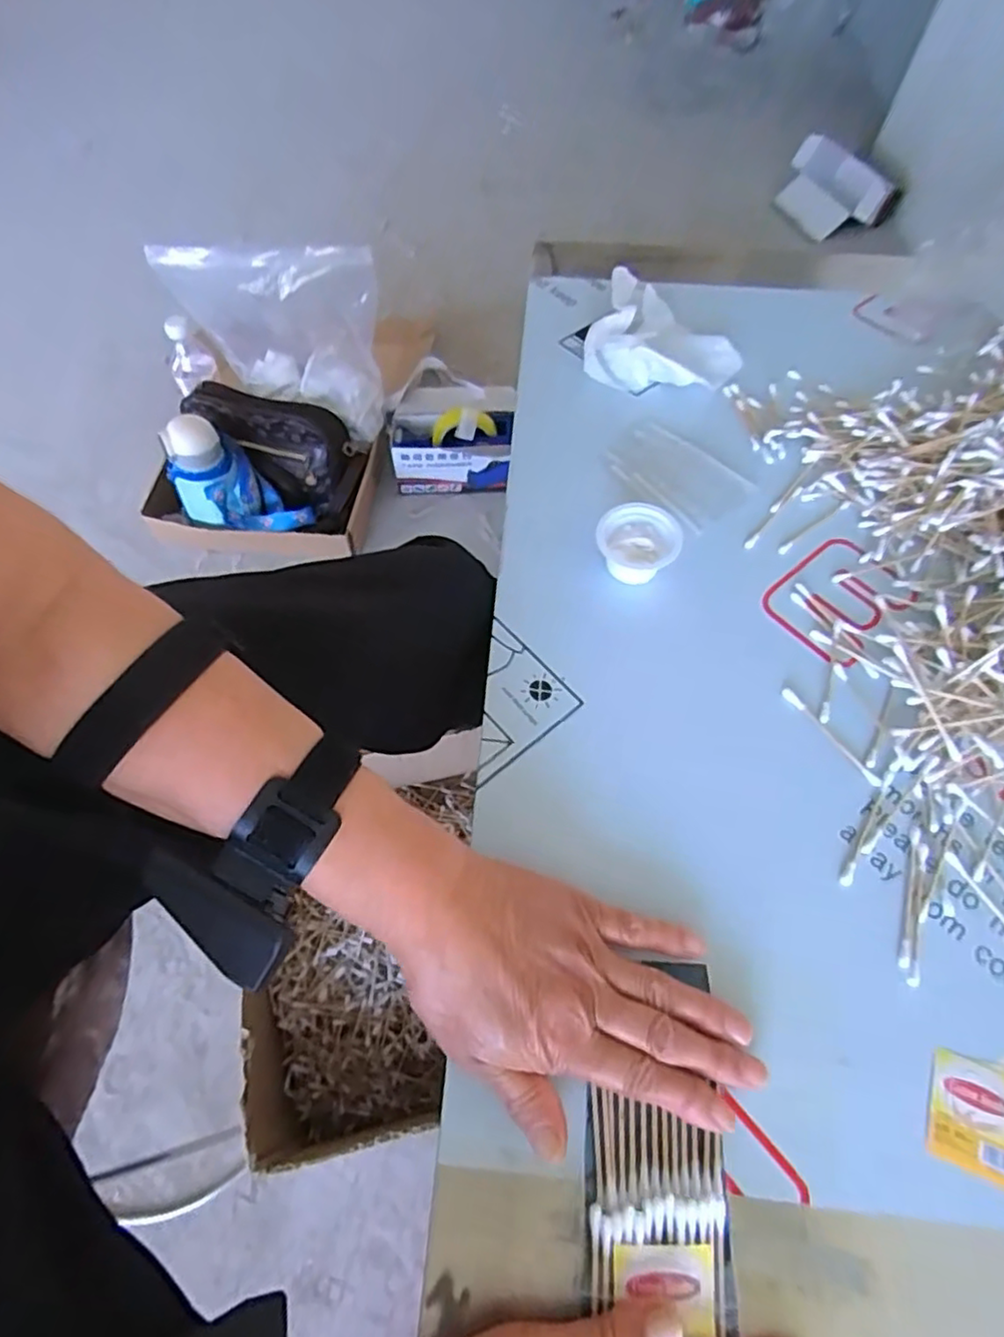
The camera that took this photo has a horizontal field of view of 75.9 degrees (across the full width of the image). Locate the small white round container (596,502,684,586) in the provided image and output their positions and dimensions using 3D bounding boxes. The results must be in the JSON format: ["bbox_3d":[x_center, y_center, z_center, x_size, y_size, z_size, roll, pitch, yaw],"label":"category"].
[{"bbox_3d":[0.092,-0.084,0.425,0.050,0.035,0.046,0,61,0],"label":"small white round container"}]

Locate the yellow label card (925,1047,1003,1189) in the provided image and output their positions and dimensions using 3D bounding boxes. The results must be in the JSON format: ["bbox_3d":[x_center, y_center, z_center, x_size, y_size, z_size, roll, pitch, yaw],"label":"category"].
[{"bbox_3d":[0.215,0.202,0.290,0.038,0.004,0.045,20,63,10],"label":"yellow label card"}]

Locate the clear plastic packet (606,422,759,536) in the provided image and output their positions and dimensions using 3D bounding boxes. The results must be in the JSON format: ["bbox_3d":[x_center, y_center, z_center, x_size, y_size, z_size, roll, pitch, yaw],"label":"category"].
[{"bbox_3d":[0.130,-0.145,0.479,0.063,0.008,0.099,-38,68,-19],"label":"clear plastic packet"}]

